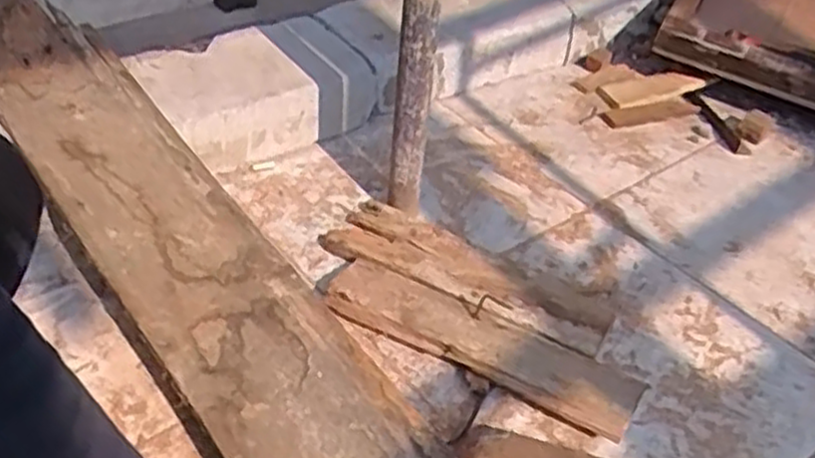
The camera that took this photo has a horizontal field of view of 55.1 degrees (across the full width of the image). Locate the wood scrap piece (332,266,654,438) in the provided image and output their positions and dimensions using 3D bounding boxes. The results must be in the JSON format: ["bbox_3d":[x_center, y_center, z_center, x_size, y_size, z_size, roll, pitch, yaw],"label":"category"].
[{"bbox_3d":[0.073,0.119,0.837,0.349,0.039,0.094,23,43,18],"label":"wood scrap piece"}]

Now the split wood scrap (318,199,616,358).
[{"bbox_3d":[0.068,0.050,0.927,0.347,0.027,0.101,24,43,20],"label":"split wood scrap"}]

